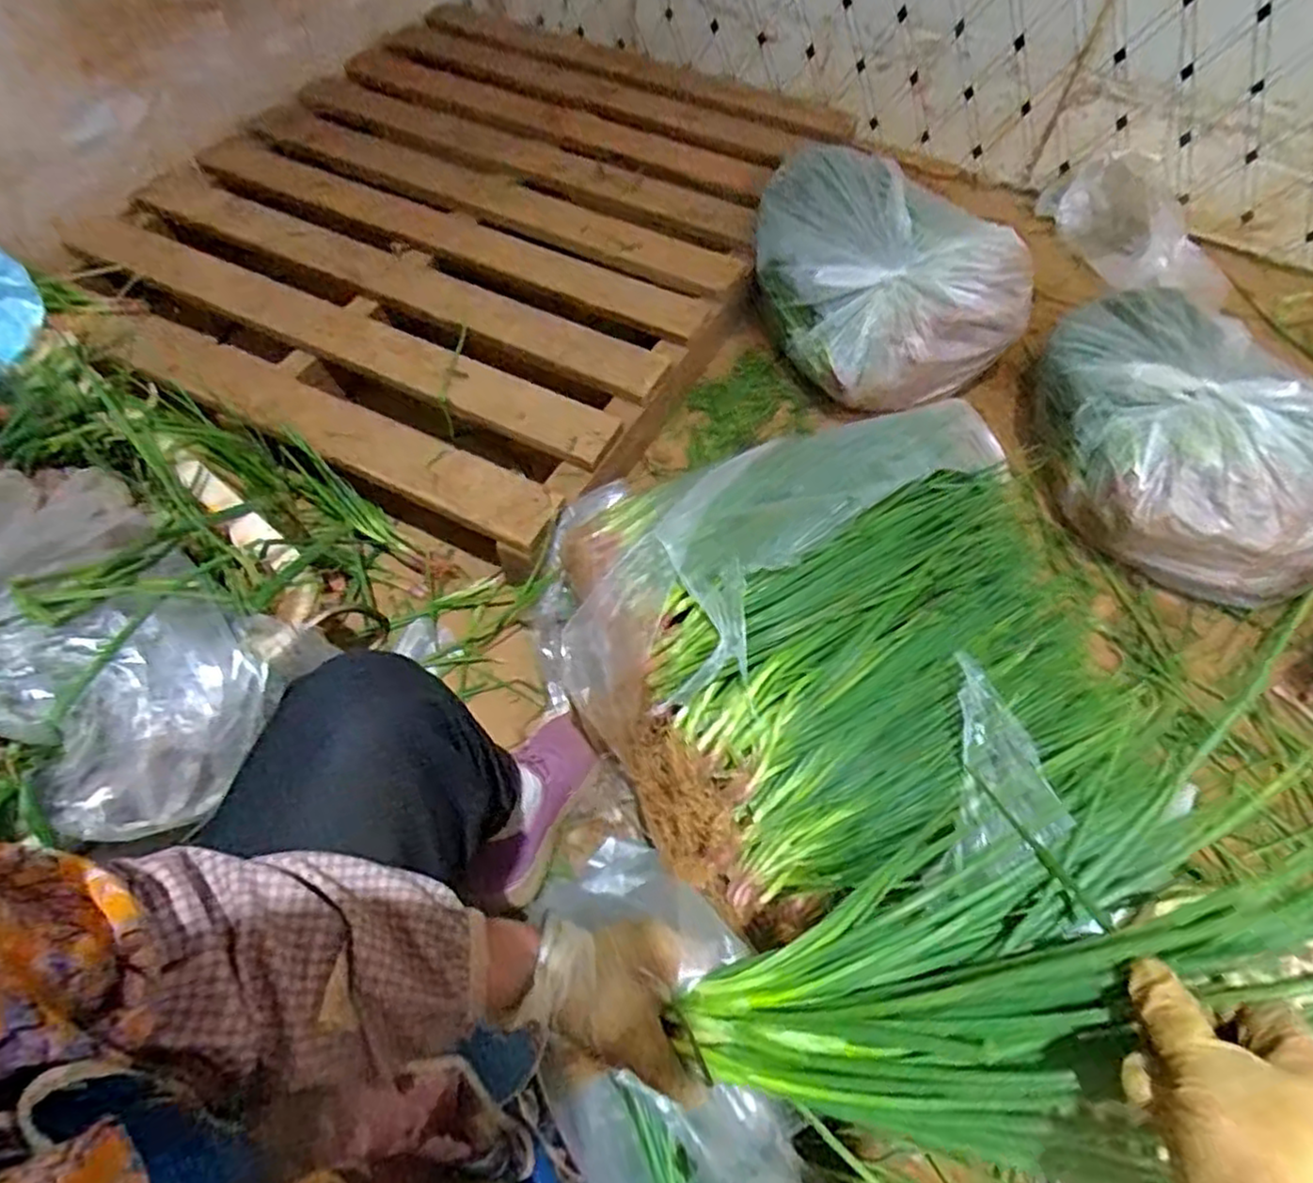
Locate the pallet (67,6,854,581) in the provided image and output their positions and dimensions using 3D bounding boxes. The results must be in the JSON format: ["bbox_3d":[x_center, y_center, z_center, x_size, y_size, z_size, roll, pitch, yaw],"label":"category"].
[{"bbox_3d":[-0.339,-0.710,1.298,1.066,0.144,1.221,25,62,13],"label":"pallet"}]

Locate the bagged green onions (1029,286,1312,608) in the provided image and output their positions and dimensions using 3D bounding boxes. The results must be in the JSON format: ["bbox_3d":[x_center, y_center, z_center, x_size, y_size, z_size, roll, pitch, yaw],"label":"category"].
[{"bbox_3d":[0.696,-0.213,0.953,0.287,0.173,0.480,-24,63,-14],"label":"bagged green onions"}]

